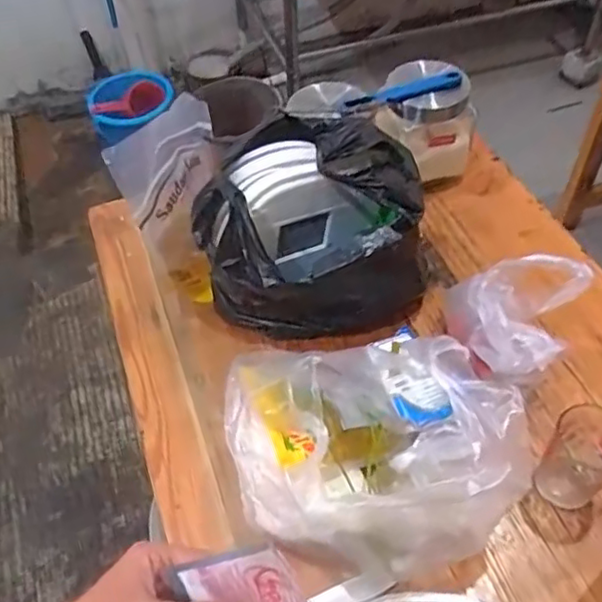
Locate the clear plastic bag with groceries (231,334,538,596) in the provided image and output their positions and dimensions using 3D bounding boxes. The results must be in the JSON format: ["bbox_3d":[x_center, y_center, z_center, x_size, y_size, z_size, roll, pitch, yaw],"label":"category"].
[{"bbox_3d":[0.063,0.139,0.571,0.217,0.137,0.198,-21,54,-14],"label":"clear plastic bag with groceries"}]

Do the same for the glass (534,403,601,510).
[{"bbox_3d":[0.269,0.152,0.615,0.064,0.076,0.076,34,59,25],"label":"glass"}]

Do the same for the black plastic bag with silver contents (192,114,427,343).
[{"bbox_3d":[0.011,-0.065,0.716,0.233,0.213,0.190,-19,53,-13],"label":"black plastic bag with silver contents"}]

